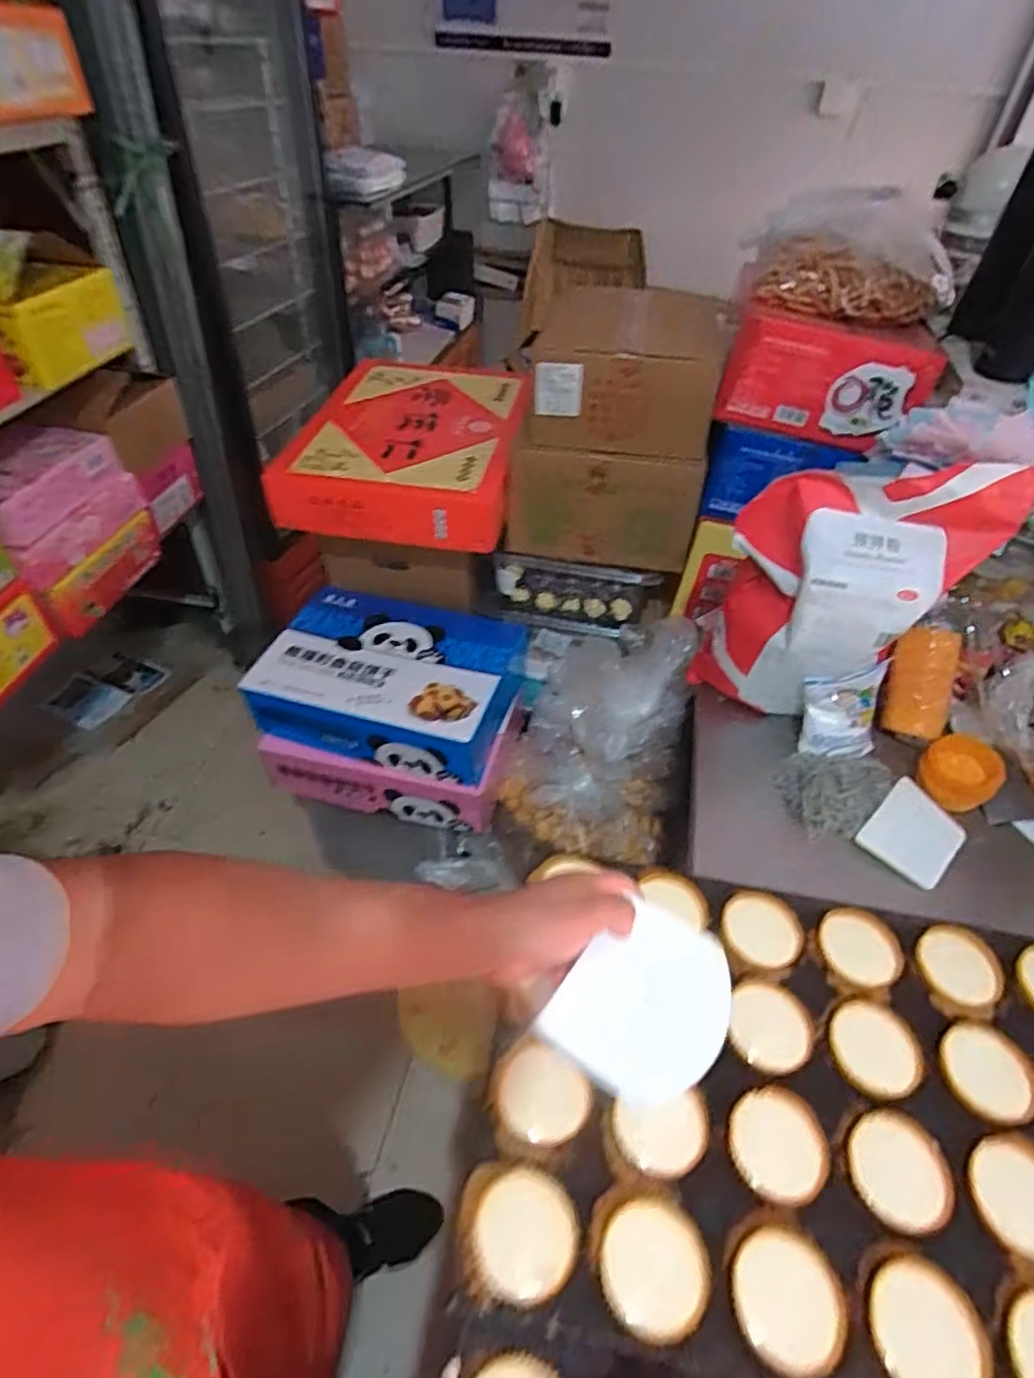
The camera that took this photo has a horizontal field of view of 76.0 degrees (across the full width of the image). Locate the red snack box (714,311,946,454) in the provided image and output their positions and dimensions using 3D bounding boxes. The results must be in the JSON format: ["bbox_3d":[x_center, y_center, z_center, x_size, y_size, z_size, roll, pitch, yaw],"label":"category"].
[{"bbox_3d":[0.422,-0.424,0.915,0.264,0.133,0.061,12,46,7],"label":"red snack box"}]

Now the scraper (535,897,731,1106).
[{"bbox_3d":[0.080,0.191,0.407,0.090,0.004,0.111,32,54,22],"label":"scraper"}]

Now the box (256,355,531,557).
[{"bbox_3d":[-0.186,-0.423,1.148,0.376,0.118,0.446,8,45,4],"label":"box"}]

